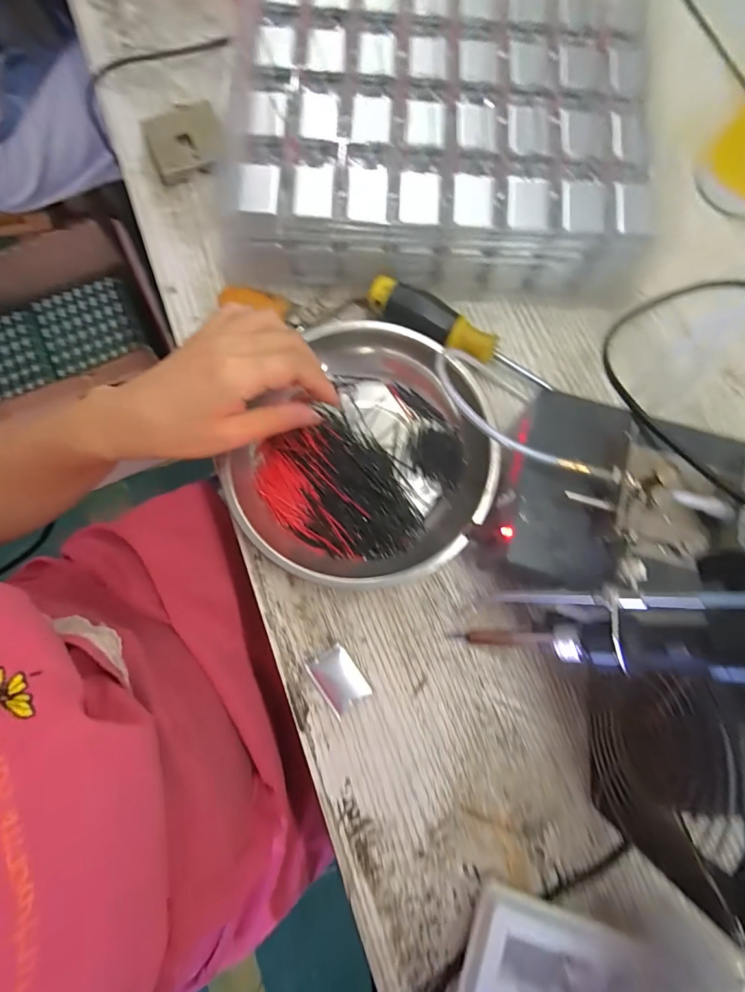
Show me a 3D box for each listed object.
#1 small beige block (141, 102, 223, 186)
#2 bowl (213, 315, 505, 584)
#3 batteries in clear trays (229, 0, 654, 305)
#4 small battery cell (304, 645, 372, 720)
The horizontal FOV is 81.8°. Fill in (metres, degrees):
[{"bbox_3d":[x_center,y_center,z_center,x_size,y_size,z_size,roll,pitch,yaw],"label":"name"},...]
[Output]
[{"bbox_3d":[-0.166,-0.314,0.380,0.064,0.013,0.068,-24,80,-4],"label":"small beige block"},{"bbox_3d":[-0.005,-0.027,0.308,0.170,0.040,0.180,36,81,7],"label":"bowl"},{"bbox_3d":[0.049,-0.287,0.341,0.308,0.071,0.240,4,79,1],"label":"batteries in clear trays"},{"bbox_3d":[-0.023,0.125,0.292,0.029,0.007,0.038,-35,81,-6],"label":"small battery cell"}]

